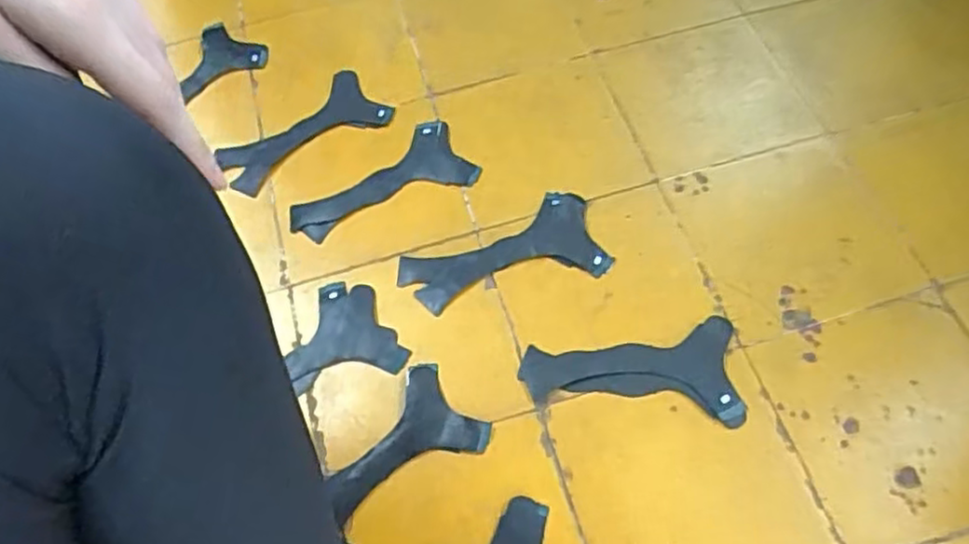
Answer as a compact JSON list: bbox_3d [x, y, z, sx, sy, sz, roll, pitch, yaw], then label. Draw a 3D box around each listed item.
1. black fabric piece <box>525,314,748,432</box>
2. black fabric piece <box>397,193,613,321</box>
[{"bbox_3d":[0.132,0.090,0.644,0.190,0.004,0.095,-1,62,4],"label":"black fabric piece"},{"bbox_3d":[0.016,-0.015,0.708,0.199,0.008,0.095,-18,62,-6],"label":"black fabric piece"}]

